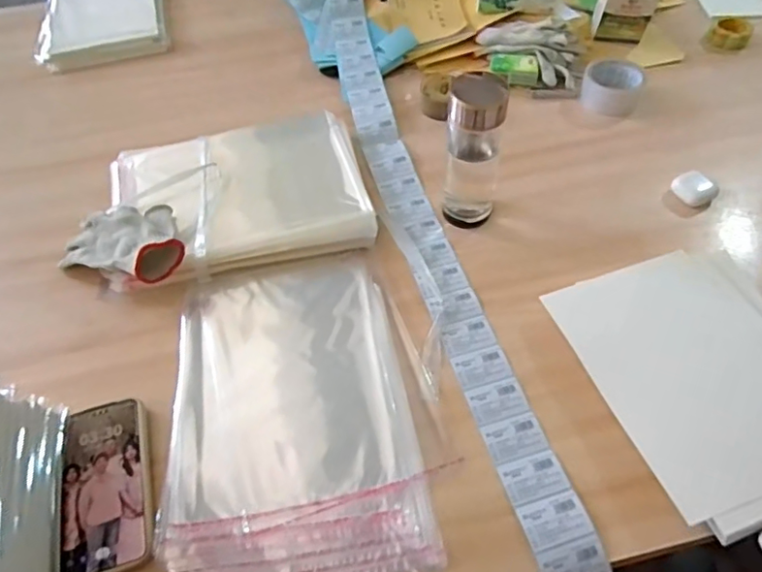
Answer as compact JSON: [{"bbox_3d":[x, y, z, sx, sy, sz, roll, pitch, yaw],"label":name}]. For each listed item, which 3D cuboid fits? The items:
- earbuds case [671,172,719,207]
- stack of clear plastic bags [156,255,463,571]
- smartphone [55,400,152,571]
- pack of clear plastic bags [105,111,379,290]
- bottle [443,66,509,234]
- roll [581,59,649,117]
[{"bbox_3d":[0.416,-0.128,0.741,0.051,0.022,0.051,-20,55,-11],"label":"earbuds case"},{"bbox_3d":[-0.085,0.122,0.578,0.264,0.014,0.353,-12,54,-5],"label":"stack of clear plastic bags"},{"bbox_3d":[-0.264,0.189,0.532,0.079,0.012,0.162,-14,54,-7],"label":"smartphone"},{"bbox_3d":[-0.202,-0.118,0.736,0.356,0.050,0.251,-13,54,-6],"label":"pack of clear plastic bags"},{"bbox_3d":[0.109,-0.157,0.662,0.063,0.183,0.065,1,54,4],"label":"bottle"},{"bbox_3d":[0.352,-0.302,0.847,0.084,0.042,0.081,-2,53,2],"label":"roll"}]

